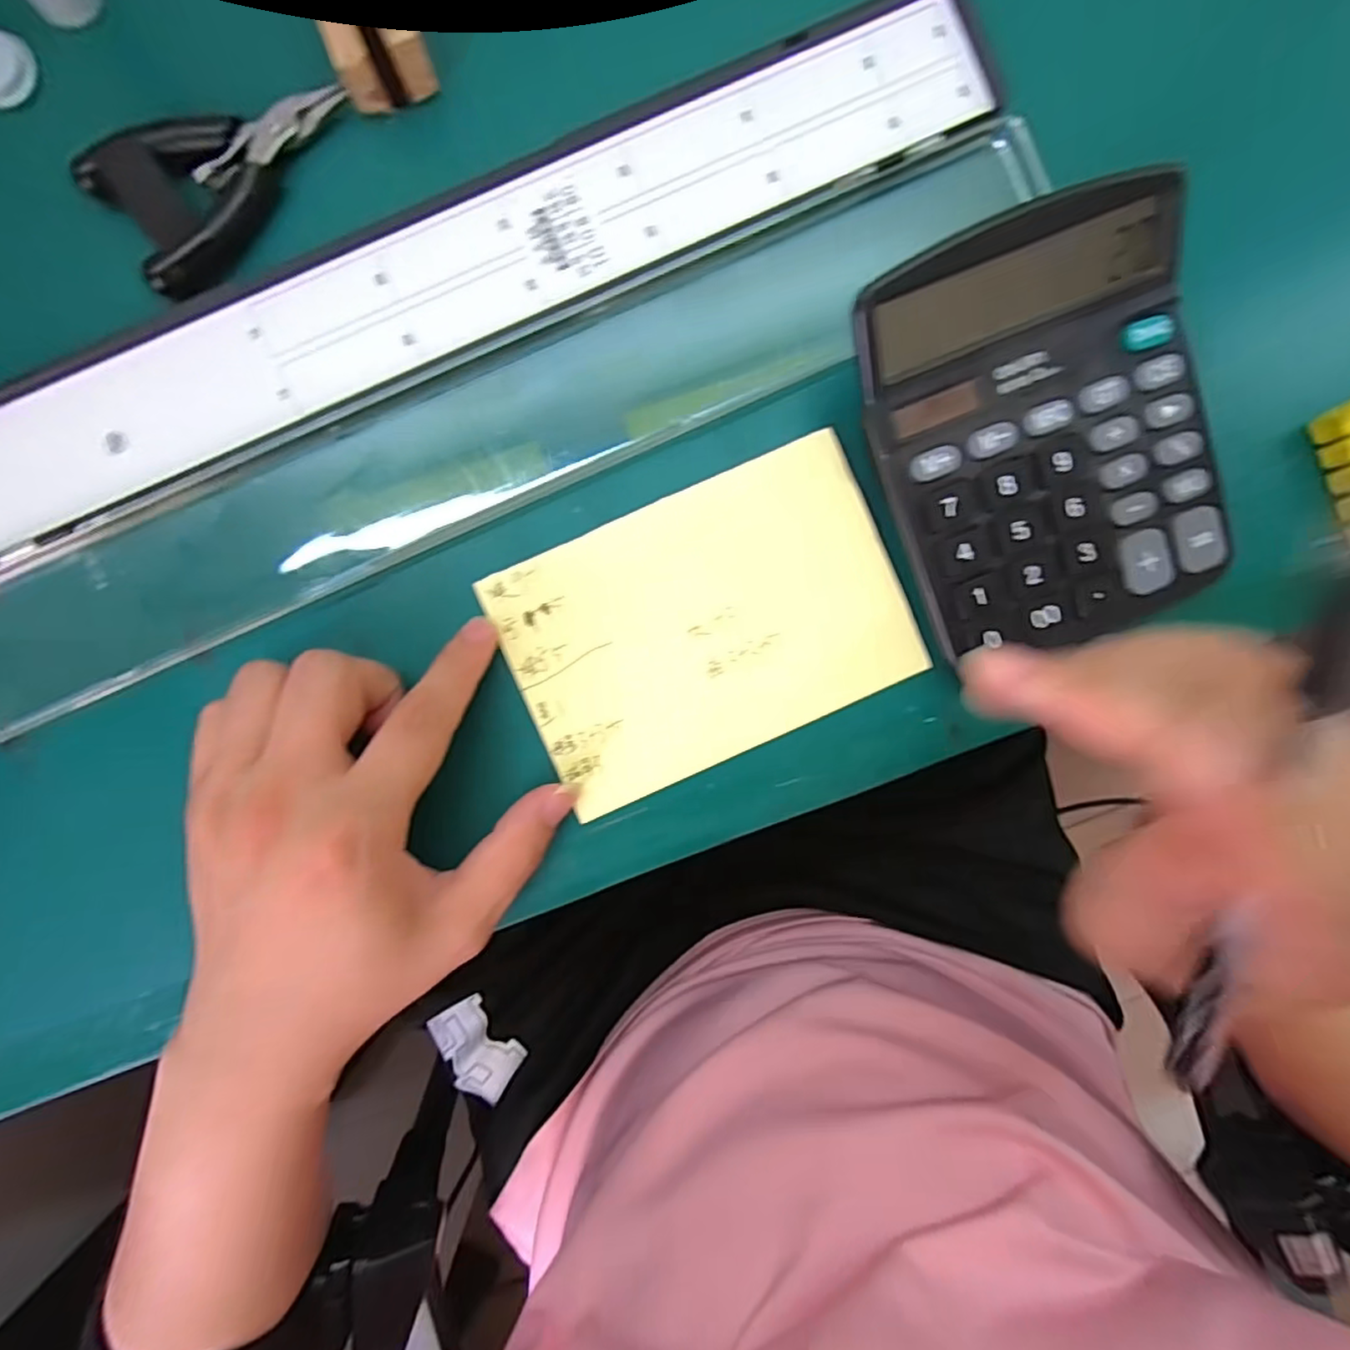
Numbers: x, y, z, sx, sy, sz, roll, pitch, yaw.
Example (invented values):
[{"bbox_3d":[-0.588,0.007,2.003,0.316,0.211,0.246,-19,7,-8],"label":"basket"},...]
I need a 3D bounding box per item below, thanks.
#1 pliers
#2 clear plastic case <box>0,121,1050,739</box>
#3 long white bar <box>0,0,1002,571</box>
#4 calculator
[{"bbox_3d":[-0.159,-0.181,0.233,0.091,0.012,0.051,-35,92,1],"label":"pliers"},{"bbox_3d":[-0.065,-0.092,0.249,0.451,0.022,0.054,-25,92,0],"label":"clear plastic case"},{"bbox_3d":[-0.091,-0.146,0.237,0.440,0.011,0.068,-25,92,0],"label":"long white bar"},{"bbox_3d":[0.132,-0.081,0.231,0.118,0.041,0.144,-22,92,0],"label":"calculator"}]

